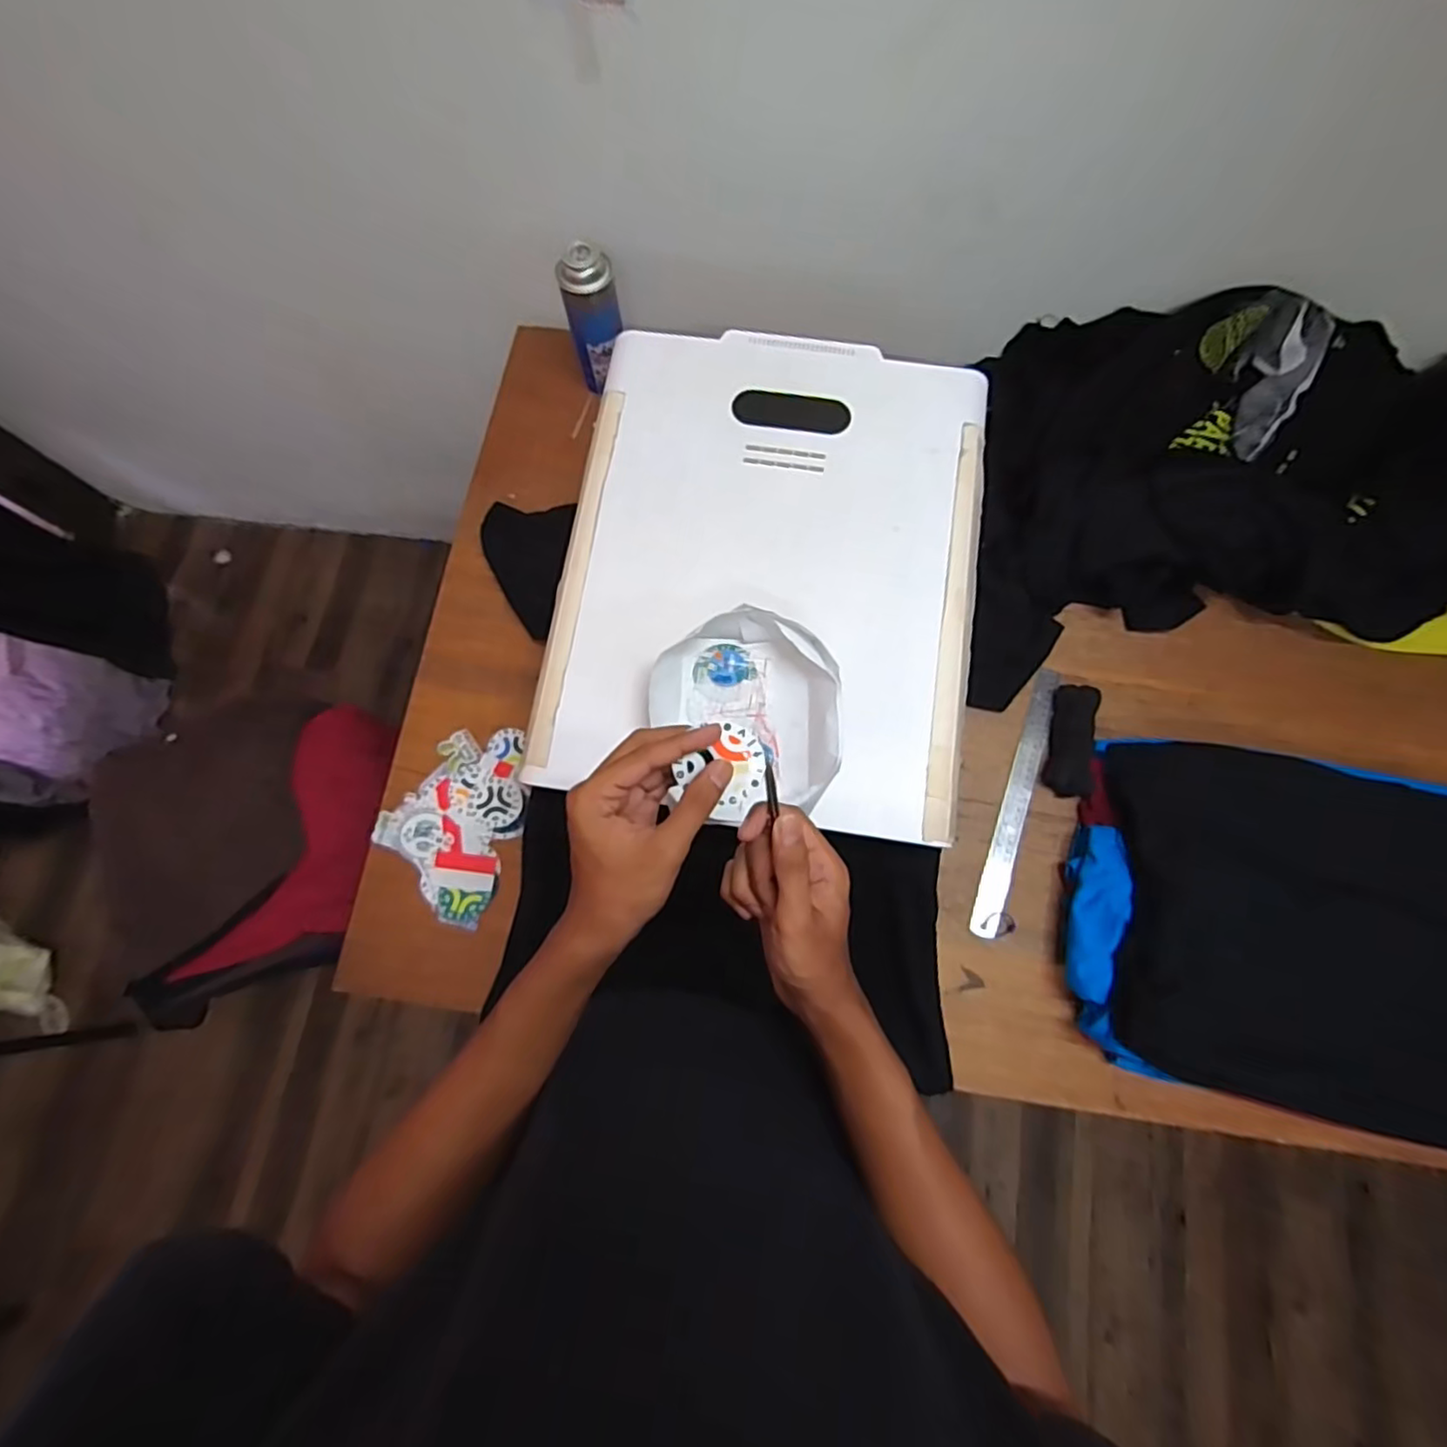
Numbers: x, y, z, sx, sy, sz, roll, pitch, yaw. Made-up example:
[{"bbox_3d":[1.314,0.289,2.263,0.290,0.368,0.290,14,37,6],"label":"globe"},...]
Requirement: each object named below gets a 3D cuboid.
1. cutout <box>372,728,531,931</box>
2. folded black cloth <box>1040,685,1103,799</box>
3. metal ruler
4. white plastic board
[{"bbox_3d":[-0.298,0.102,0.732,0.149,0.008,0.209,25,77,7],"label":"cutout"},{"bbox_3d":[0.402,0.021,0.742,0.045,0.034,0.129,12,76,4],"label":"folded black cloth"},{"bbox_3d":[0.340,0.085,0.743,0.032,0.009,0.322,18,77,13],"label":"metal ruler"},{"bbox_3d":[0.046,-0.165,0.636,0.394,0.021,0.495,8,76,3],"label":"white plastic board"}]

